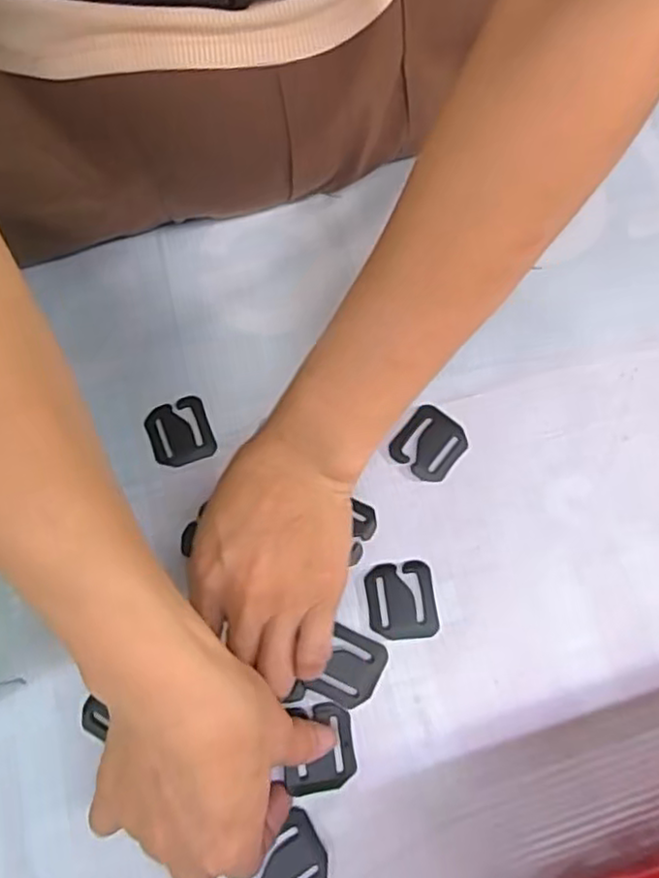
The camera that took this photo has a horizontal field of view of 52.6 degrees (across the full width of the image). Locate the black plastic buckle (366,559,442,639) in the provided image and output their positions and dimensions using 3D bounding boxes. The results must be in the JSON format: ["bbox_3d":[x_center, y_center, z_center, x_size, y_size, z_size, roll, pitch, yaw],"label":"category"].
[{"bbox_3d":[0.037,0.084,0.347,0.035,0.004,0.038,-5,70,1],"label":"black plastic buckle"}]

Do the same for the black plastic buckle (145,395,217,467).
[{"bbox_3d":[-0.086,-0.004,0.383,0.034,0.004,0.038,-21,71,-5],"label":"black plastic buckle"}]

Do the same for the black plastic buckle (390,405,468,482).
[{"bbox_3d":[0.056,0.003,0.373,0.036,0.004,0.038,36,76,14],"label":"black plastic buckle"}]

